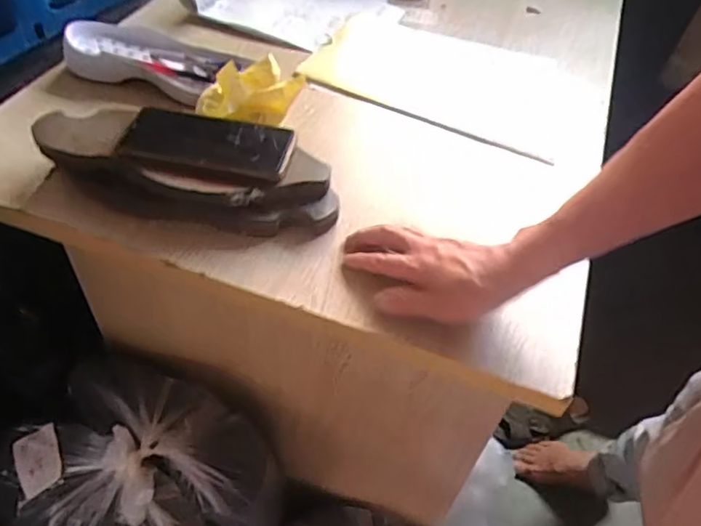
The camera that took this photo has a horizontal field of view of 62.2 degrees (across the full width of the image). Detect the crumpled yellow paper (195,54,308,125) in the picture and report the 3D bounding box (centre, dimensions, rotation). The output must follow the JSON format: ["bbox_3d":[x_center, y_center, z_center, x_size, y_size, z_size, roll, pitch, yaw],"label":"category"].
[{"bbox_3d":[-0.113,-0.192,0.653,0.094,0.047,0.099,-34,60,-30],"label":"crumpled yellow paper"}]

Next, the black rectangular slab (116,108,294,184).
[{"bbox_3d":[-0.141,-0.122,0.580,0.162,0.014,0.094,10,48,2],"label":"black rectangular slab"}]

